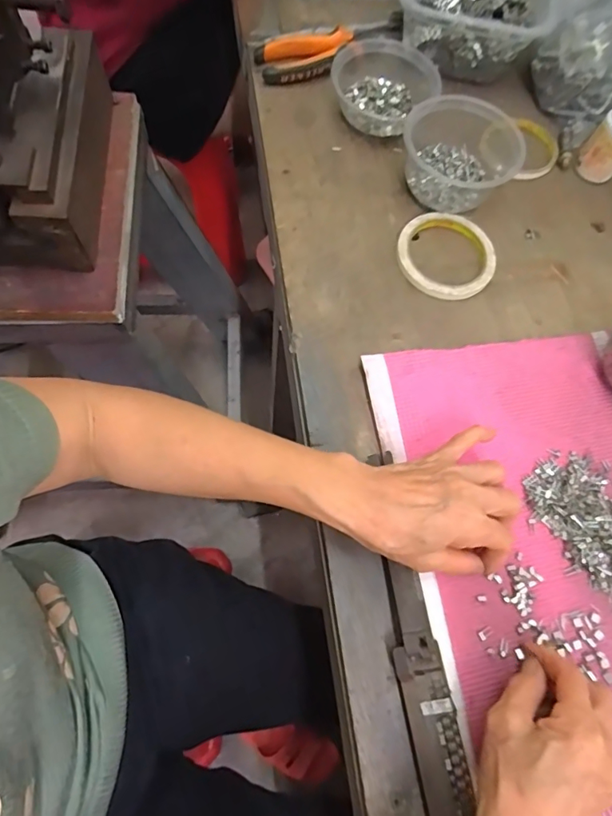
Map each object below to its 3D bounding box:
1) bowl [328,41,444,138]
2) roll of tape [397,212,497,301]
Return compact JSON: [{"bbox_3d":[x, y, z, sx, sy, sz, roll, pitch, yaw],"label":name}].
[{"bbox_3d":[0.087,-0.356,0.532,0.107,0.042,0.113,1,70,-3],"label":"bowl"},{"bbox_3d":[0.142,-0.156,0.482,0.098,0.010,0.101,1,70,-3],"label":"roll of tape"}]

